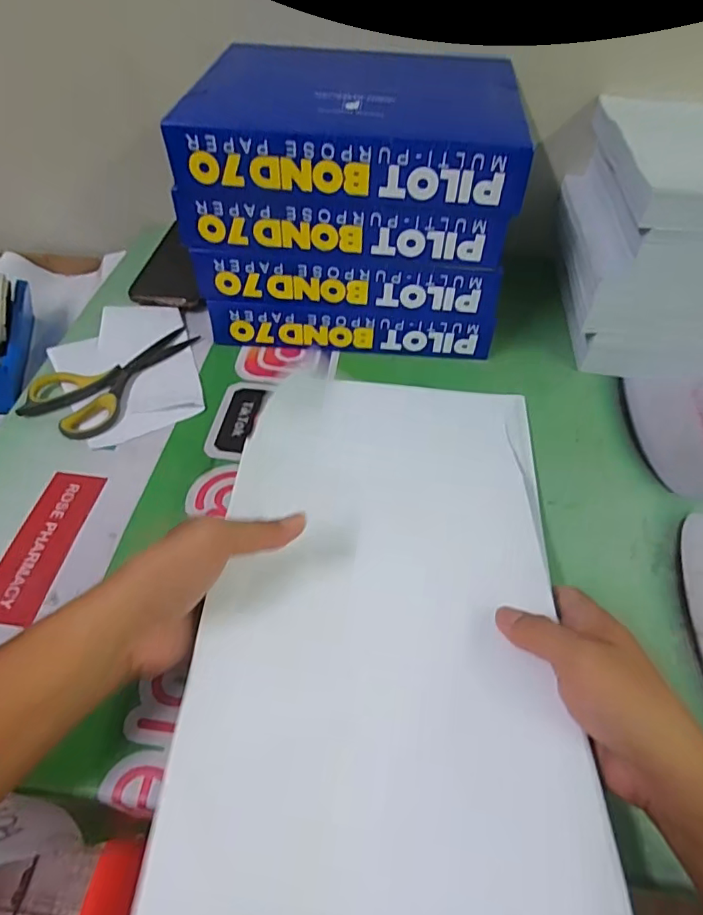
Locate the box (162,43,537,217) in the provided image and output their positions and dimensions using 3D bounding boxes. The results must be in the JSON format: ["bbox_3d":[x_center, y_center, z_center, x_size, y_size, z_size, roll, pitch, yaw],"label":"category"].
[{"bbox_3d":[0.003,-0.295,0.468,0.274,0.054,0.227,5,53,-1],"label":"box"}]

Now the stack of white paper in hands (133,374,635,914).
[{"bbox_3d":[0.027,0.078,0.340,0.212,0.033,0.364,5,51,1],"label":"stack of white paper in hands"}]

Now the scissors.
[{"bbox_3d":[-0.223,-0.084,0.506,0.081,0.012,0.162,24,54,15],"label":"scissors"}]

